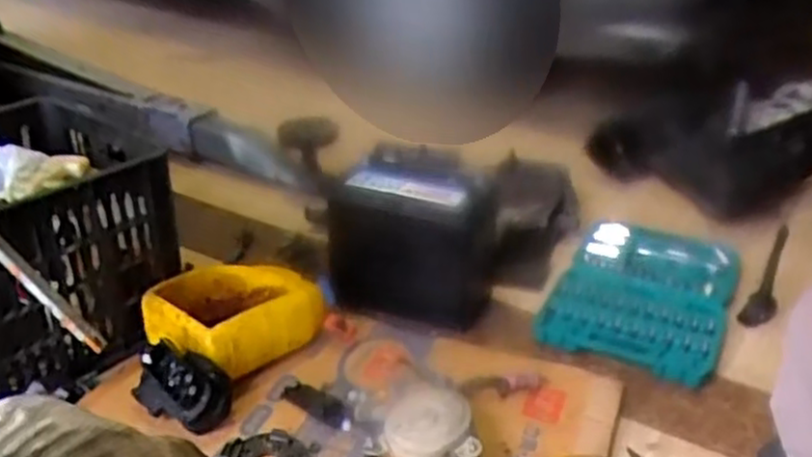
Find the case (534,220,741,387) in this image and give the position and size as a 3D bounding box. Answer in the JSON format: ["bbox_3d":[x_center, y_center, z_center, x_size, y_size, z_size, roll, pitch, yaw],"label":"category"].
[{"bbox_3d":[0.383,0.093,1.223,0.251,0.040,0.414,15,31,23],"label":"case"}]

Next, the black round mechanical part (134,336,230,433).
[{"bbox_3d":[-0.265,0.192,0.922,0.114,0.078,0.073,15,32,24],"label":"black round mechanical part"}]

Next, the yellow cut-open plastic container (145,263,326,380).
[{"bbox_3d":[-0.231,0.118,1.039,0.184,0.091,0.198,19,33,30],"label":"yellow cut-open plastic container"}]

